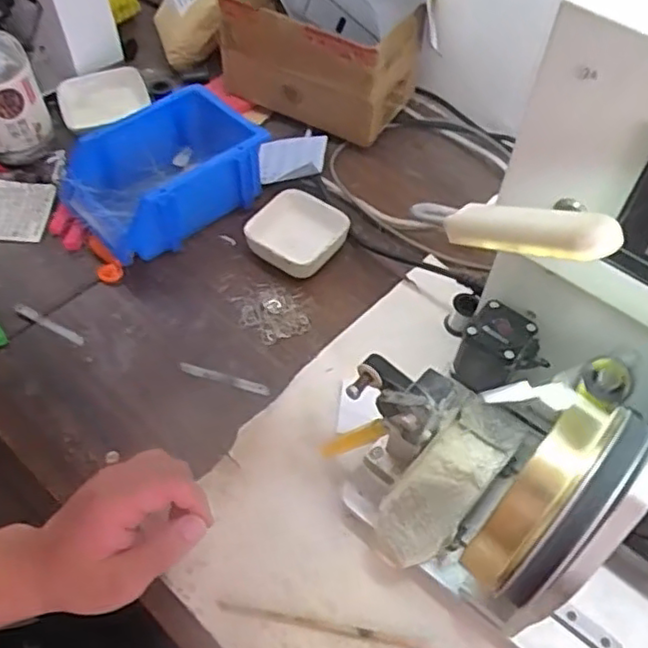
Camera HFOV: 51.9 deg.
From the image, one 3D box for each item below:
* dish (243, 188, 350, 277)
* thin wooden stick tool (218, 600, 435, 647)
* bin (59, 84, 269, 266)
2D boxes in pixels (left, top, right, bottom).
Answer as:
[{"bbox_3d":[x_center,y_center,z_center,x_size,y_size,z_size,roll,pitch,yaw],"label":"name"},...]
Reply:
[{"bbox_3d":[-0.025,-0.095,0.668,0.082,0.025,0.091,30,59,19],"label":"dish"},{"bbox_3d":[0.004,0.210,0.463,0.156,0.004,0.009,10,55,6],"label":"thin wooden stick tool"},{"bbox_3d":[-0.157,-0.154,0.679,0.196,0.075,0.126,-34,62,-23],"label":"bin"}]

